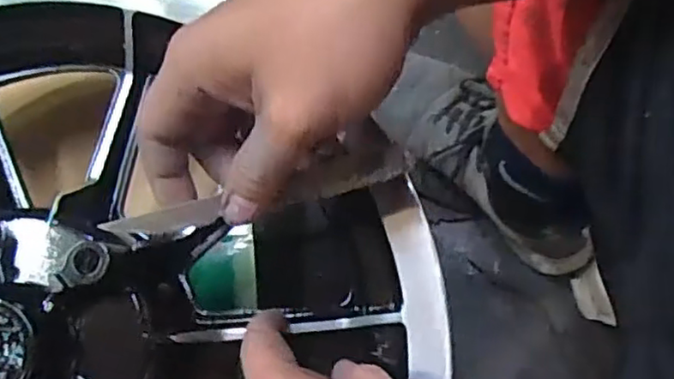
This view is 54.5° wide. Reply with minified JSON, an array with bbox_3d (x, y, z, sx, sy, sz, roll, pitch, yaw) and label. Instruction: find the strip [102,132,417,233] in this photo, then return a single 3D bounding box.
[{"bbox_3d":[-0.034,0.002,0.285,0.132,0.004,0.021,-17,98,2],"label":"strip"}]

